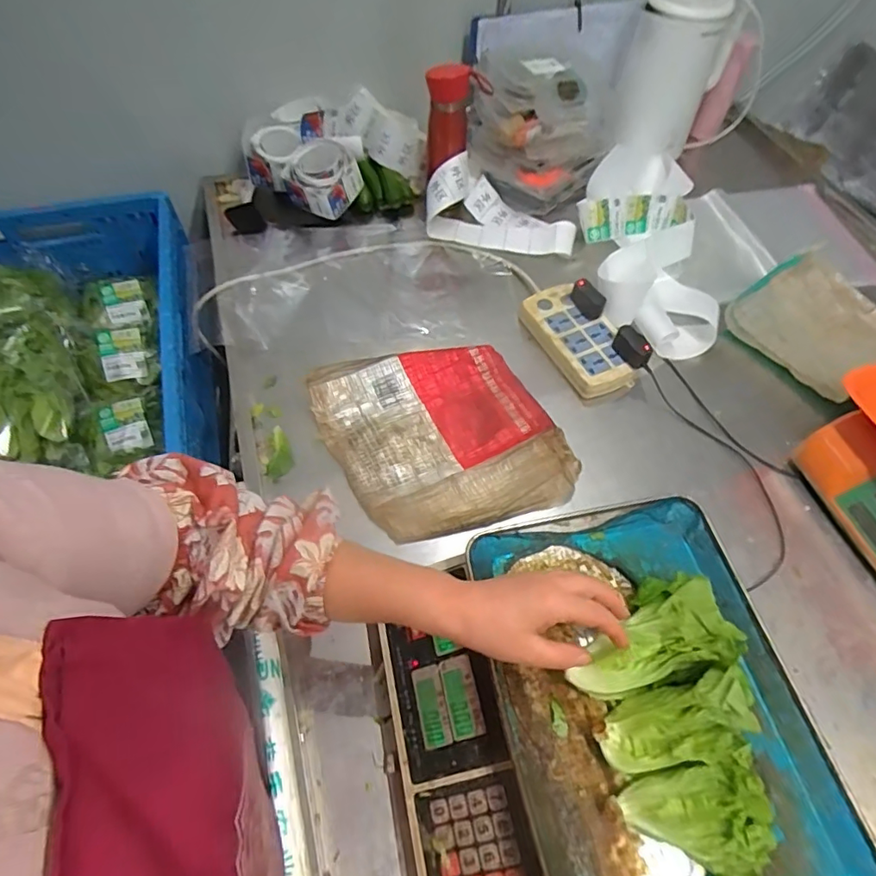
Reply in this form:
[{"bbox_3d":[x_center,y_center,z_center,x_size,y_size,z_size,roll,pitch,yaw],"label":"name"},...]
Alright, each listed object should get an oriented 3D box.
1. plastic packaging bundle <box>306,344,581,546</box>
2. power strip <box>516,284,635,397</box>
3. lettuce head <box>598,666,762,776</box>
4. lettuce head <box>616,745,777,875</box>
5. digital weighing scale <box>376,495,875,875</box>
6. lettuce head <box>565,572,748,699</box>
[{"bbox_3d":[0.005,-0.004,0.675,0.278,0.031,0.262,-17,61,-11],"label":"plastic packaging bundle"},{"bbox_3d":[0.198,-0.140,0.754,0.099,0.032,0.181,-23,63,-14],"label":"power strip"},{"bbox_3d":[0.181,0.217,0.403,0.116,0.045,0.051,-28,61,13],"label":"lettuce head"},{"bbox_3d":[0.189,0.280,0.373,0.093,0.049,0.085,-14,60,-10],"label":"lettuce head"},{"bbox_3d":[0.125,0.245,0.468,0.328,0.109,0.326,-10,59,-8],"label":"digital weighing scale"},{"bbox_3d":[0.166,0.158,0.424,0.132,0.052,0.075,-15,61,-10],"label":"lettuce head"}]

